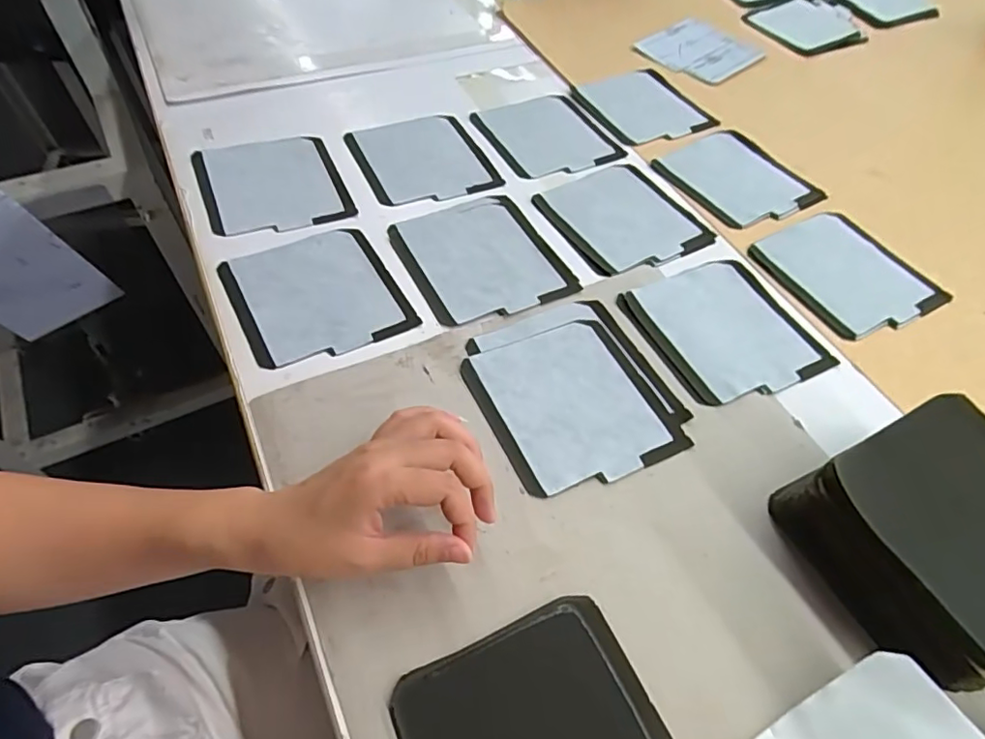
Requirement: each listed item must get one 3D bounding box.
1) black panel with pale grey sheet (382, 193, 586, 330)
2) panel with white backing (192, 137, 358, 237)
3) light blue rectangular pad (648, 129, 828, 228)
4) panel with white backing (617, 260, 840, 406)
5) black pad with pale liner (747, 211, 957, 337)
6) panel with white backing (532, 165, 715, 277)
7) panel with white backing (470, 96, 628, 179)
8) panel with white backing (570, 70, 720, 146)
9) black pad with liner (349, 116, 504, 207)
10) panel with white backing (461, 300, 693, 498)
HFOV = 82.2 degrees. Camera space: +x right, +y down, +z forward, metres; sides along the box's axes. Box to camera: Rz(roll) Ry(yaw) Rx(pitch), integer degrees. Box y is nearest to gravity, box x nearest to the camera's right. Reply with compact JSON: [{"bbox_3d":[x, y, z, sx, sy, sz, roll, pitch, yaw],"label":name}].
[{"bbox_3d":[-0.011,-0.103,0.509,0.124,0.004,0.142,-23,60,-17],"label":"black panel with pale grey sheet"},{"bbox_3d":[-0.212,-0.179,0.542,0.124,0.009,0.131,-21,59,-16],"label":"panel with white backing"},{"bbox_3d":[0.259,-0.207,0.602,0.130,0.004,0.140,-26,61,-19],"label":"light blue rectangular pad"},{"bbox_3d":[0.199,-0.035,0.482,0.133,0.008,0.135,-21,59,-16],"label":"panel with white backing"},{"bbox_3d":[0.328,-0.092,0.525,0.126,0.004,0.136,-23,60,-17],"label":"black pad with pale liner"},{"bbox_3d":[0.126,-0.152,0.555,0.127,0.005,0.137,-24,60,-18],"label":"panel with white backing"},{"bbox_3d":[0.060,-0.265,0.632,0.132,0.005,0.134,-20,59,-15],"label":"panel with white backing"},{"bbox_3d":[0.177,-0.315,0.670,0.120,0.011,0.132,-22,60,-17],"label":"panel with white backing"},{"bbox_3d":[-0.073,-0.221,0.587,0.127,0.012,0.135,-22,59,-16],"label":"black pad with liner"},{"bbox_3d":[0.061,0.017,0.435,0.139,0.007,0.150,-22,59,-16],"label":"panel with white backing"}]

